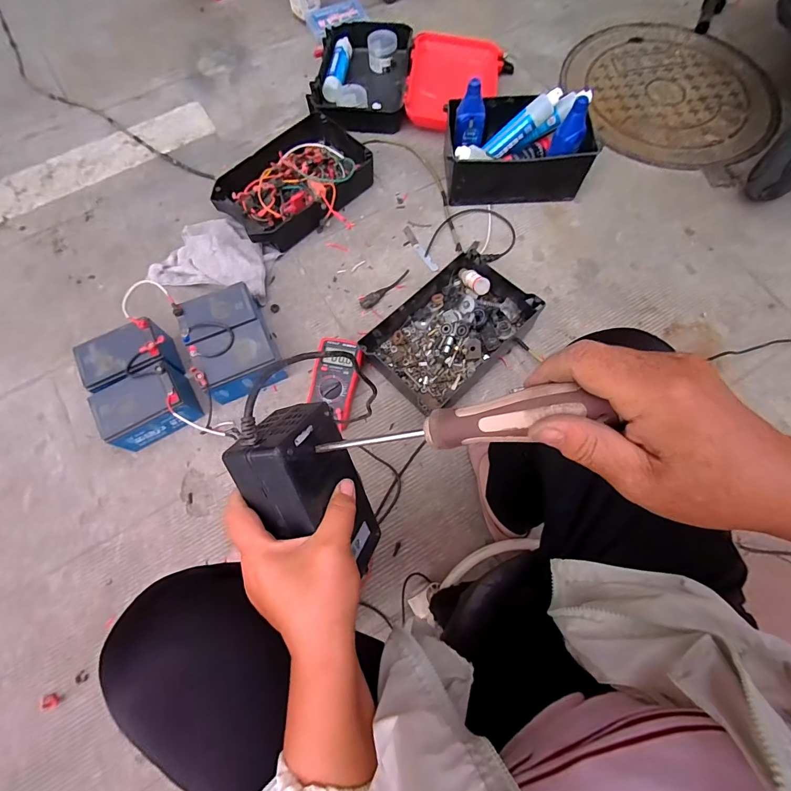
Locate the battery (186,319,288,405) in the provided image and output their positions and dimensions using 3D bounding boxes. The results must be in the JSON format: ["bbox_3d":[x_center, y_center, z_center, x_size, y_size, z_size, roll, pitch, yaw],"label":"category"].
[{"bbox_3d":[-0.314,-0.069,0.800,0.150,0.098,0.111,-24,72,-8],"label":"battery"}]

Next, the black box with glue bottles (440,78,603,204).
[{"bbox_3d":[0.284,-0.597,0.944,0.314,0.170,0.213,-4,71,-1],"label":"black box with glue bottles"}]

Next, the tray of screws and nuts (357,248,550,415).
[{"bbox_3d":[0.111,-0.136,0.830,0.313,0.087,0.231,-40,75,-13],"label":"tray of screws and nuts"}]

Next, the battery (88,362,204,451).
[{"bbox_3d":[-0.474,0.025,0.771,0.164,0.104,0.120,-24,72,-8],"label":"battery"}]

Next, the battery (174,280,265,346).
[{"bbox_3d":[-0.361,-0.153,0.829,0.145,0.098,0.109,-22,72,-7],"label":"battery"}]

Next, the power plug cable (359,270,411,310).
[{"bbox_3d":[-0.021,-0.245,0.903,0.143,0.016,0.027,-40,75,-12],"label":"power plug cable"}]

